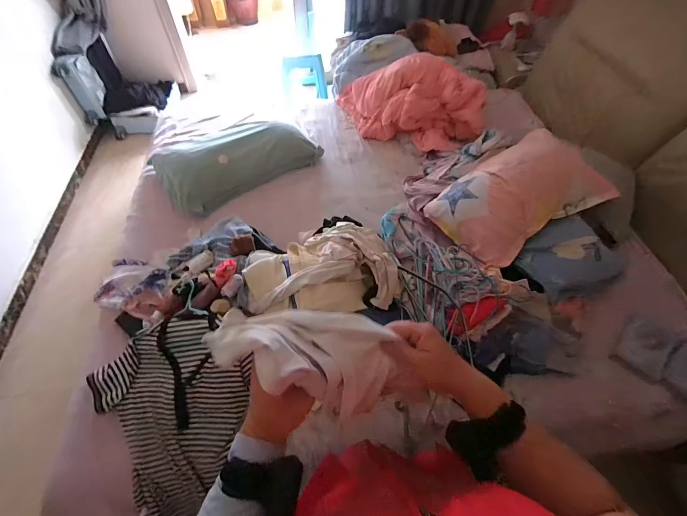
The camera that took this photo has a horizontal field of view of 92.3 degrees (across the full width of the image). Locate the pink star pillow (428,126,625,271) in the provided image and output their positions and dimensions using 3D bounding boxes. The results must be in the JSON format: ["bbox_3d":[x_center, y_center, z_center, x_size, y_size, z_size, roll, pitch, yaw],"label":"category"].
[{"bbox_3d":[0.693,-0.272,1.271,0.607,0.176,0.370,-28,61,-19],"label":"pink star pillow"}]

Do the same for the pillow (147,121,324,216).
[{"bbox_3d":[-0.482,-0.466,1.507,0.664,0.177,0.328,-32,63,-21],"label":"pillow"}]

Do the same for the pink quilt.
[{"bbox_3d":[0.324,-0.830,1.715,0.469,0.292,0.716,-24,60,-16],"label":"pink quilt"}]

